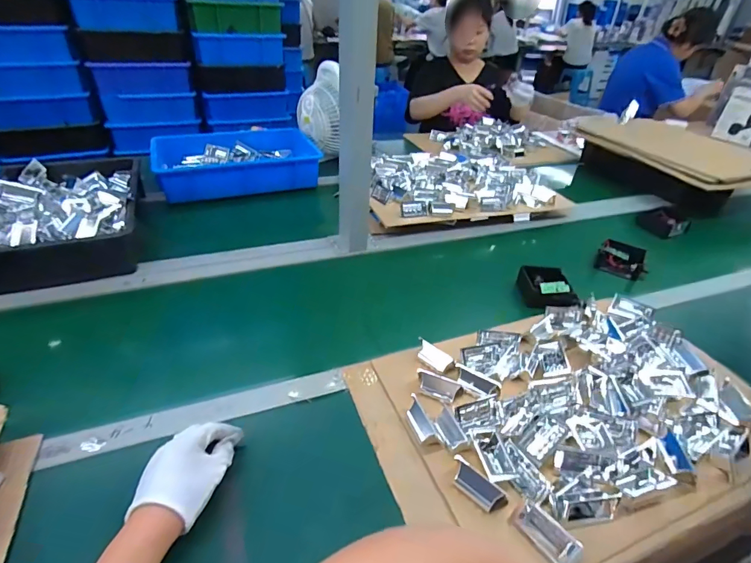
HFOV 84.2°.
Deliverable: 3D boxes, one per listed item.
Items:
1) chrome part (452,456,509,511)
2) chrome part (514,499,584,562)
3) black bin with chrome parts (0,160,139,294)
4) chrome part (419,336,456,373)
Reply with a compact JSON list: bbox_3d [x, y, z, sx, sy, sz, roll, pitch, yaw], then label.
[{"bbox_3d":[0.109,0.223,0.450,0.063,0.029,0.018,31,43,32],"label":"chrome part"},{"bbox_3d":[0.174,0.259,0.422,0.030,0.018,0.064,-25,45,-34],"label":"chrome part"},{"bbox_3d":[-0.630,-0.141,0.839,0.275,0.098,0.363,-12,39,-22],"label":"black bin with chrome parts"},{"bbox_3d":[0.088,0.107,0.608,0.062,0.020,0.024,25,41,27],"label":"chrome part"}]

